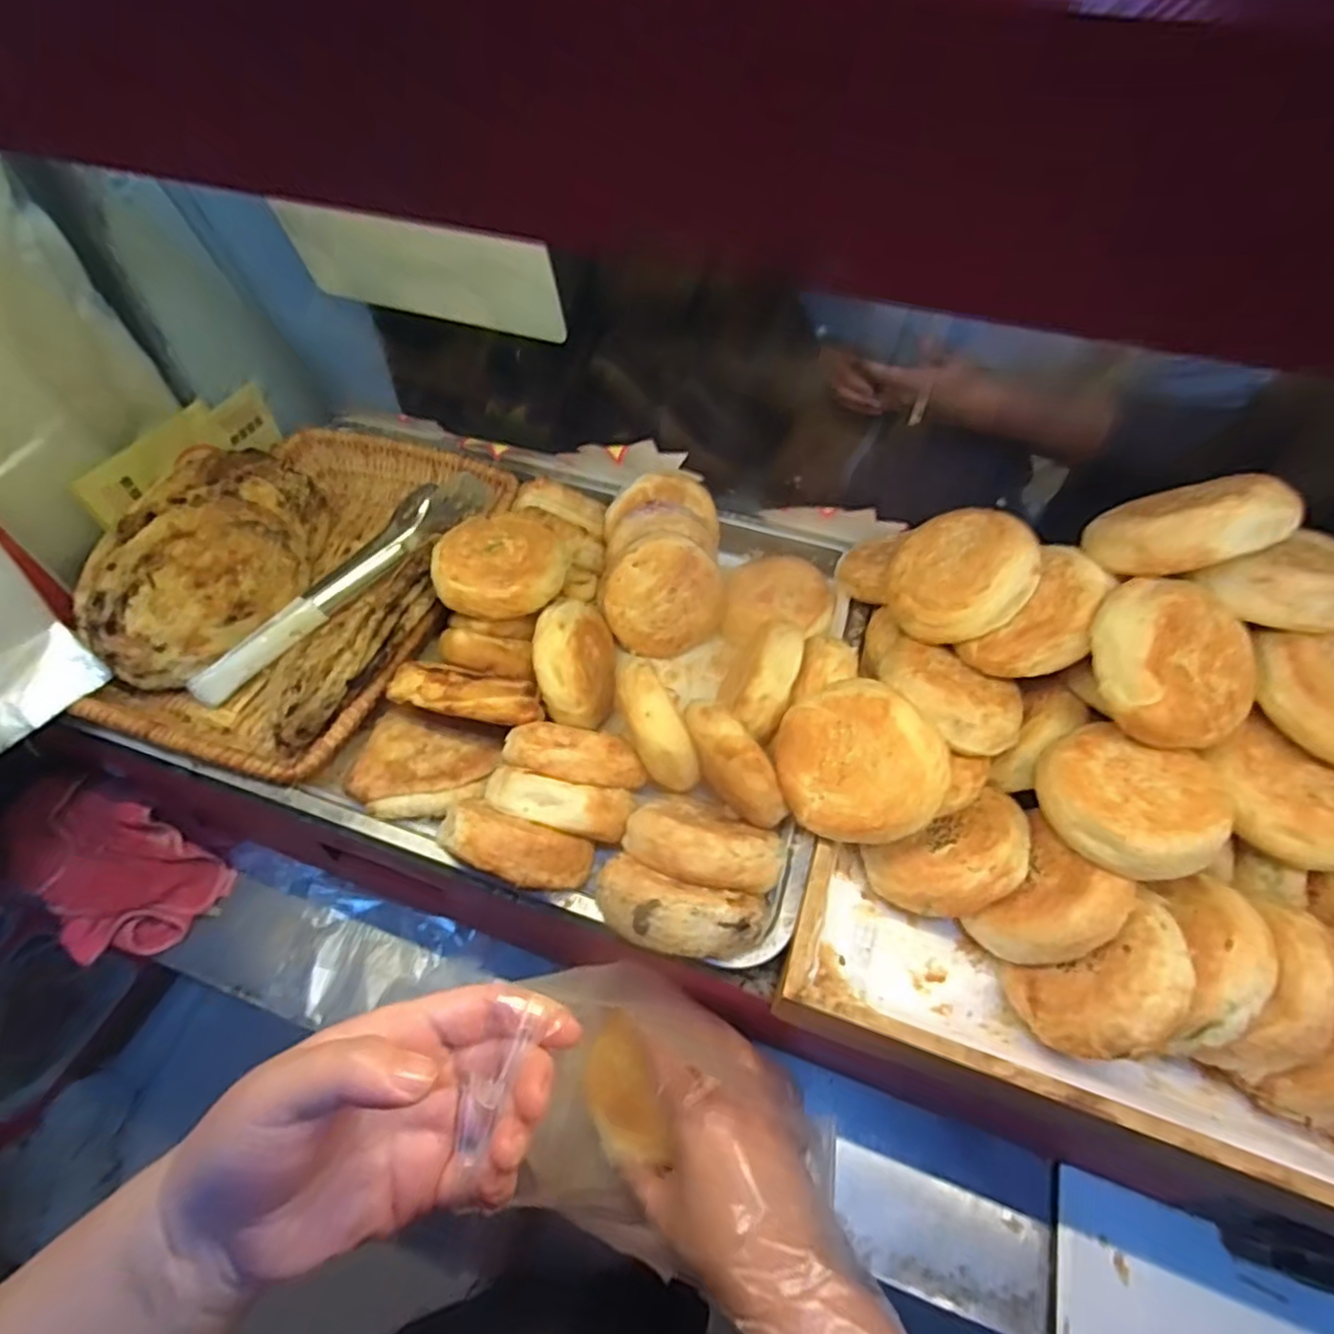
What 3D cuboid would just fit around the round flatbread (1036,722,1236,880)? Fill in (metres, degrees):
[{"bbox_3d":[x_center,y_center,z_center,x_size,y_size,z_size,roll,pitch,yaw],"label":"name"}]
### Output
[{"bbox_3d":[0.269,0.082,0.408,0.090,0.043,0.087,0,53,0],"label":"round flatbread"}]

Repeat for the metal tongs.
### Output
[{"bbox_3d":[-0.263,-0.073,0.569,0.276,0.063,0.031,-38,62,-25],"label":"metal tongs"}]

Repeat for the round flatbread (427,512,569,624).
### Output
[{"bbox_3d":[-0.126,-0.078,0.521,0.099,0.038,0.094,0,53,0],"label":"round flatbread"}]

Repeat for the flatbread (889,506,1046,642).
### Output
[{"bbox_3d":[0.196,-0.061,0.472,0.098,0.034,0.094,26,83,50],"label":"flatbread"}]

